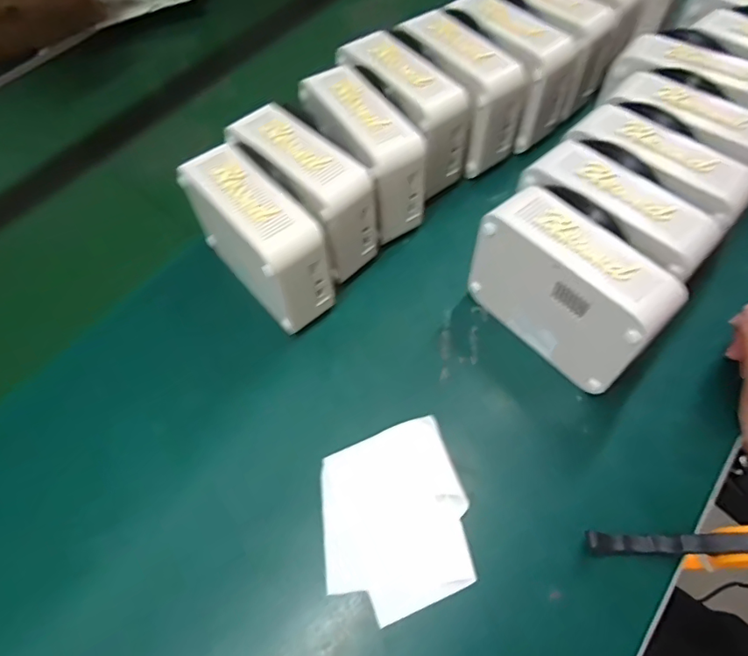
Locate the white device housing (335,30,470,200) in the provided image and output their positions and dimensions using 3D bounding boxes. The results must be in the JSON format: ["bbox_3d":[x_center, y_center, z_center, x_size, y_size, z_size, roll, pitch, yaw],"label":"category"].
[{"bbox_3d":[0.025,-0.185,0.451,0.053,0.106,0.118,-35,63,-15],"label":"white device housing"}]

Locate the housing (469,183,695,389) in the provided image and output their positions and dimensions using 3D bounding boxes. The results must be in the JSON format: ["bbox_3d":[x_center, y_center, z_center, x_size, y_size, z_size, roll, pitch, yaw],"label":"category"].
[{"bbox_3d":[0.132,-0.027,0.349,0.047,0.098,0.125,-39,64,-17],"label":"housing"}]

